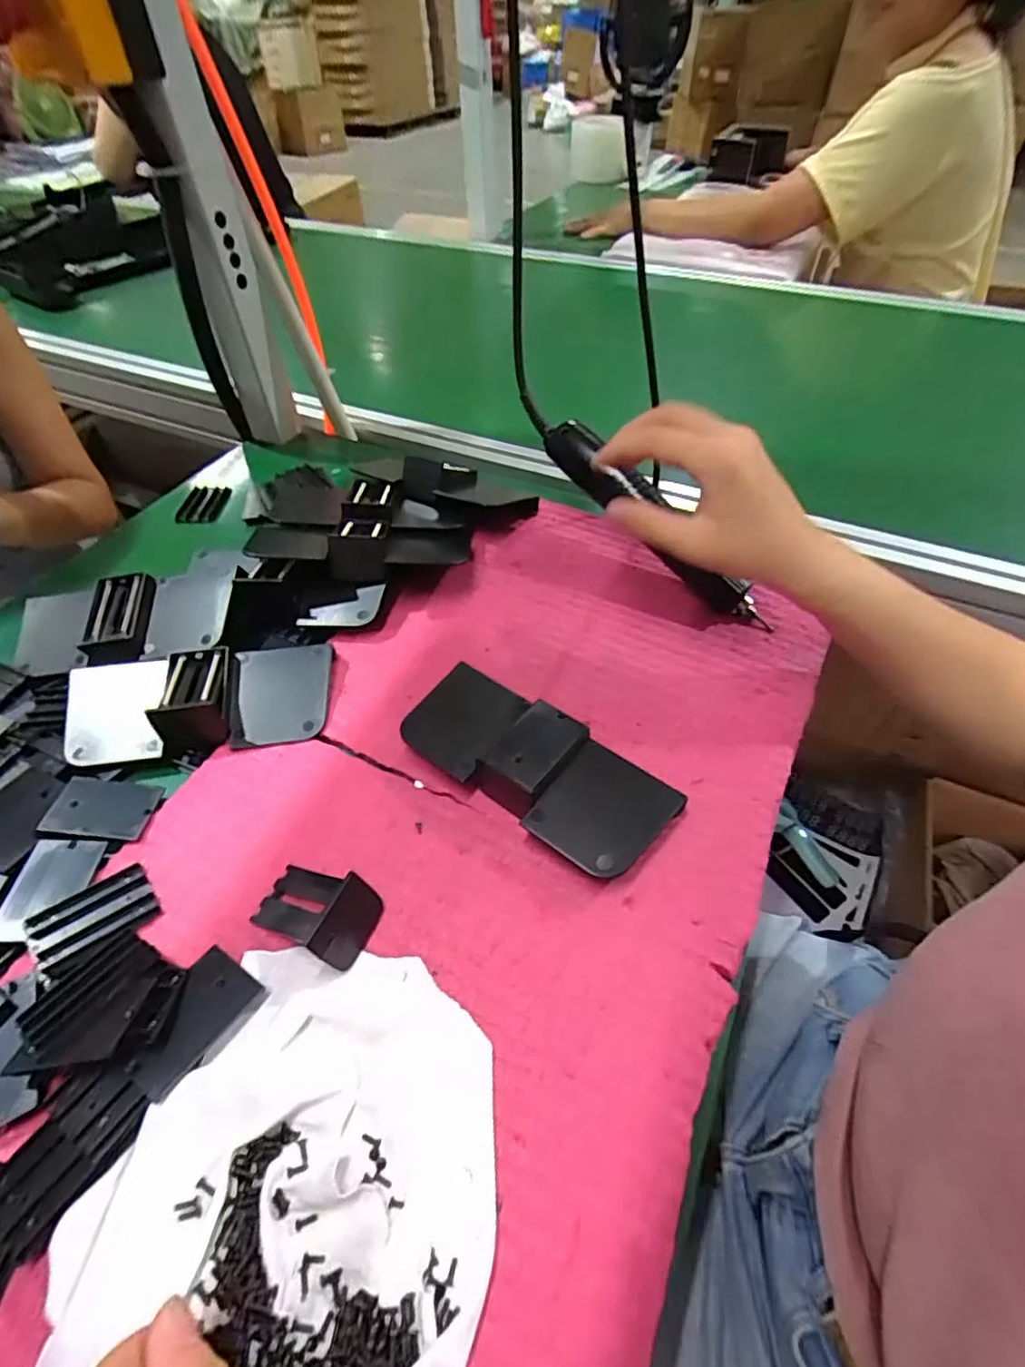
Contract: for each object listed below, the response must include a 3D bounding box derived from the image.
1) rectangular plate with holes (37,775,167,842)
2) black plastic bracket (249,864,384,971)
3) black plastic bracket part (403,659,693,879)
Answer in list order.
[{"bbox_3d":[-0.240,0.071,0.348,0.056,0.004,0.037,4,51,3],"label":"rectangular plate with holes"},{"bbox_3d":[-0.099,0.110,0.298,0.062,0.020,0.038,20,54,16],"label":"black plastic bracket"},{"bbox_3d":[0.012,0.048,0.349,0.159,0.031,0.069,31,58,23],"label":"black plastic bracket part"}]

